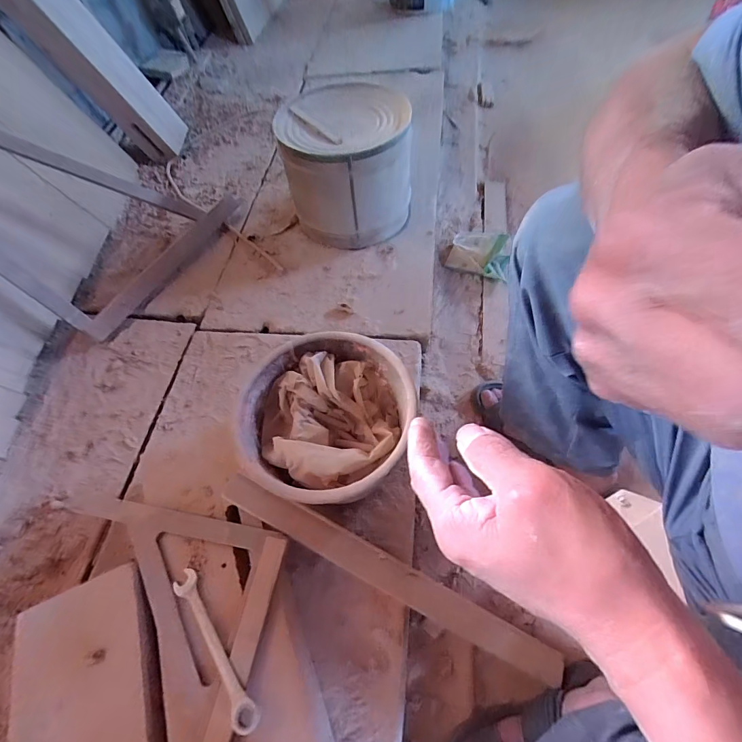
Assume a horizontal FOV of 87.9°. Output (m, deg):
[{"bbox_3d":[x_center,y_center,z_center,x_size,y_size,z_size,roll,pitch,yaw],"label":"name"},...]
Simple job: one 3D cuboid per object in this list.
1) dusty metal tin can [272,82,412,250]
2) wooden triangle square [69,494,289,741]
[{"bbox_3d":[-0.050,-0.450,0.872,0.275,0.229,0.252,7,61,8],"label":"dusty metal tin can"},{"bbox_3d":[-0.270,0.289,0.461,0.289,0.016,0.234,8,61,8],"label":"wooden triangle square"}]

